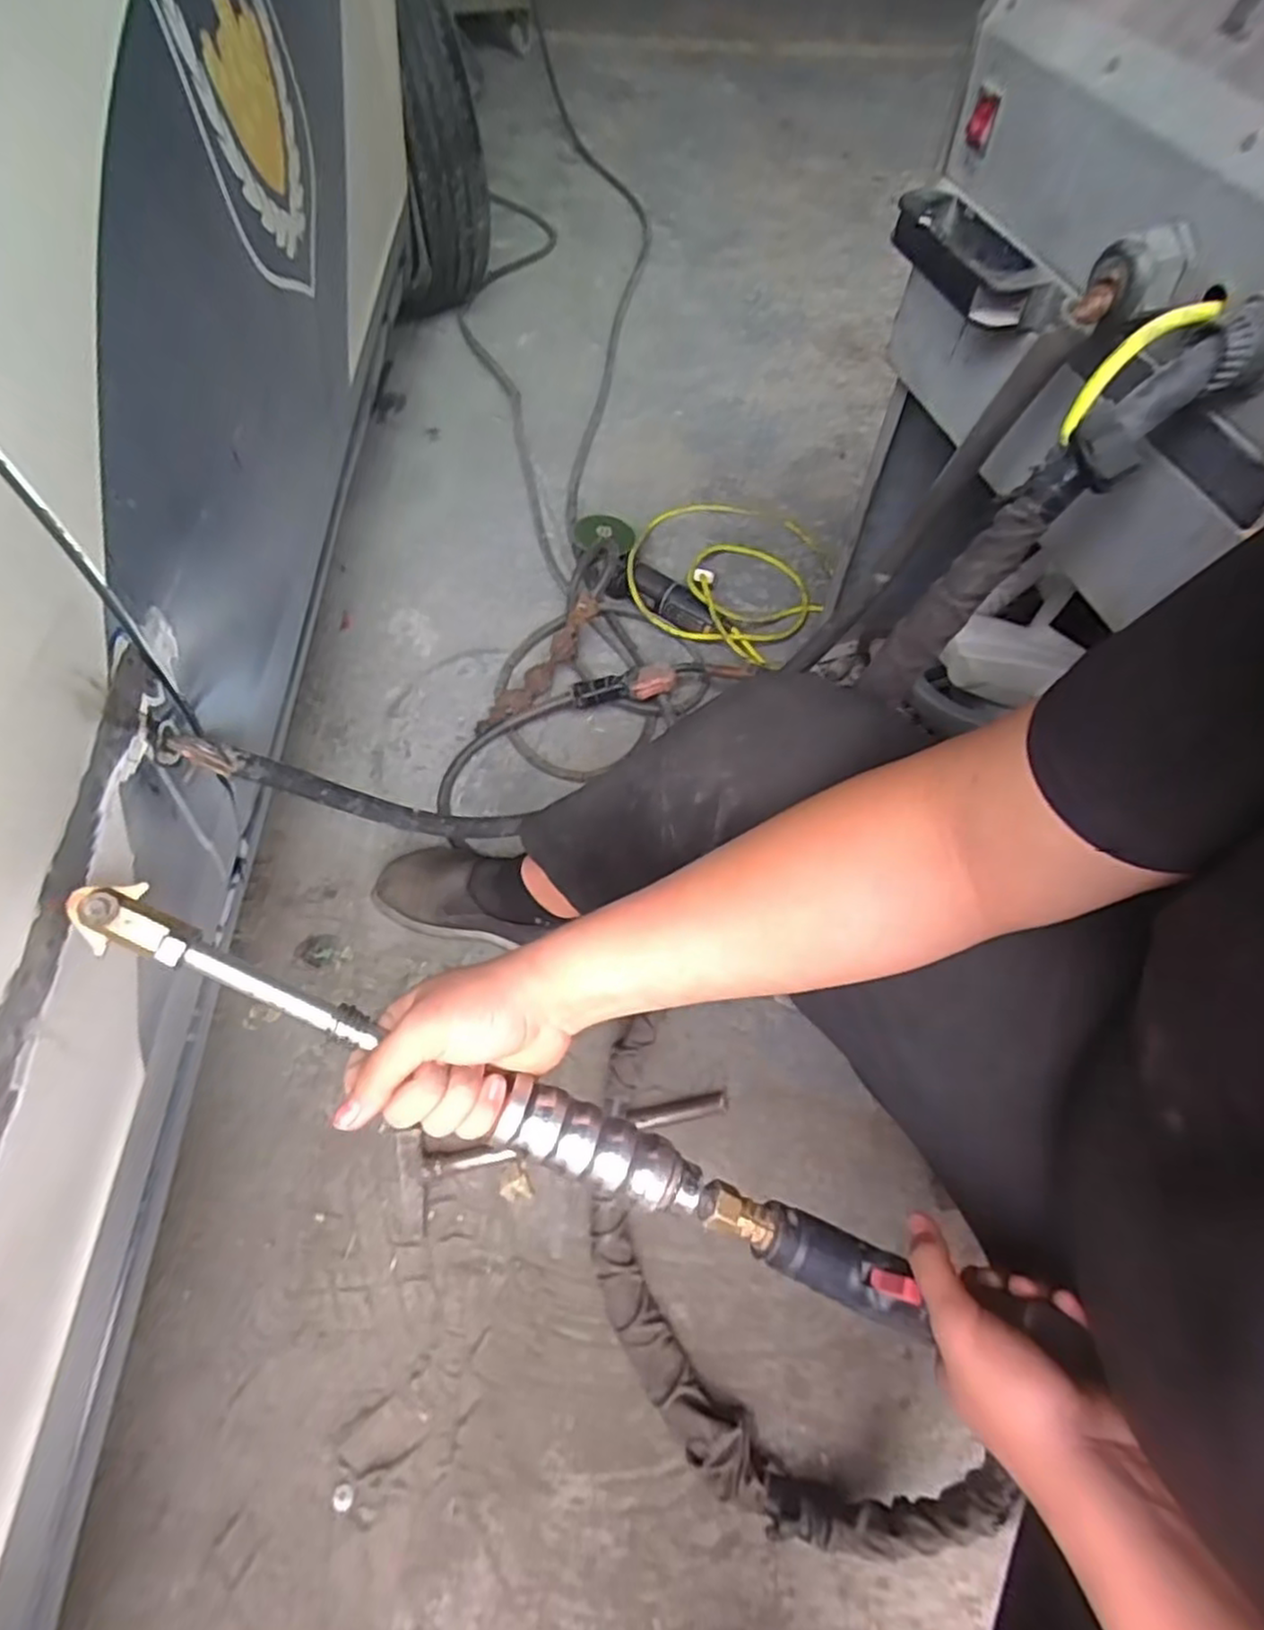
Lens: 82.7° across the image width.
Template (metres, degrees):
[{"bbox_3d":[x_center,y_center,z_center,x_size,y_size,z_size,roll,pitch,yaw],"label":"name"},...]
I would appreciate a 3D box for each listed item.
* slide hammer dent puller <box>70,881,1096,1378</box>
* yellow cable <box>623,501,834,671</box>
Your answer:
[{"bbox_3d":[-0.059,0.173,0.416,0.528,0.049,0.041,29,62,-9],"label":"slide hammer dent puller"},{"bbox_3d":[0.165,-0.431,1.206,0.316,0.062,0.364,27,64,14],"label":"yellow cable"}]

